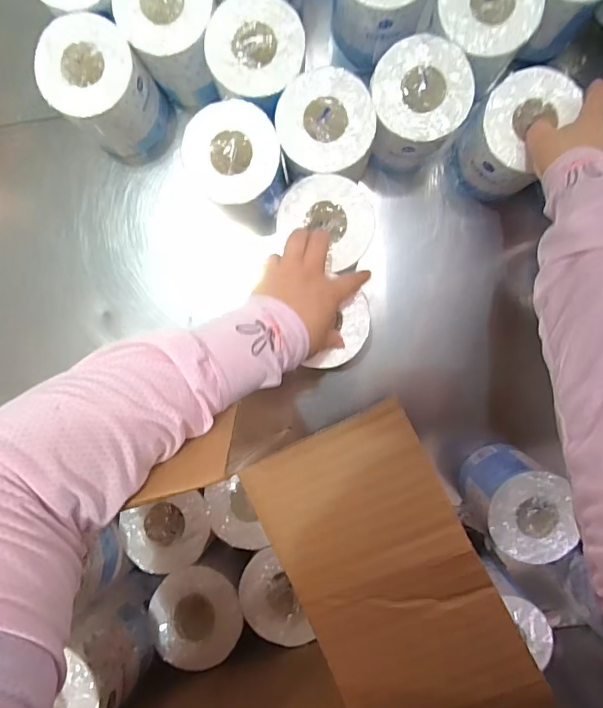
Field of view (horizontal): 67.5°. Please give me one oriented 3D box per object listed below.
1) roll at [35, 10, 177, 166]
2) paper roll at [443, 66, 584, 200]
[{"bbox_3d":[-0.216,-0.290,0.512,0.104,0.123,0.110,-40,92,4],"label":"roll"},{"bbox_3d":[0.222,-0.234,0.491,0.088,0.110,0.100,40,94,-2],"label":"paper roll"}]

